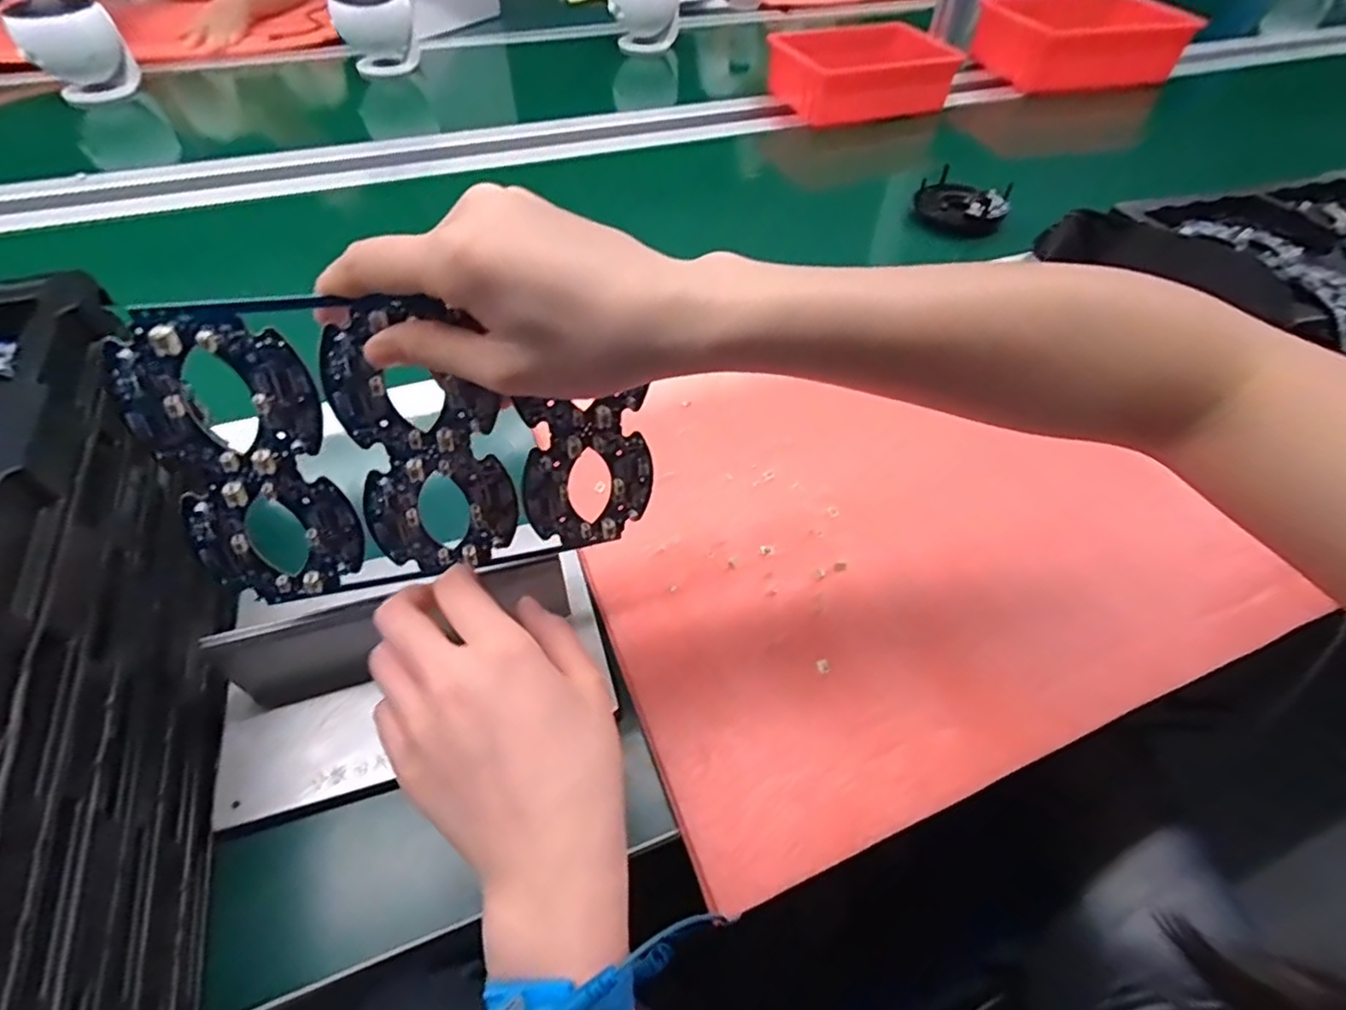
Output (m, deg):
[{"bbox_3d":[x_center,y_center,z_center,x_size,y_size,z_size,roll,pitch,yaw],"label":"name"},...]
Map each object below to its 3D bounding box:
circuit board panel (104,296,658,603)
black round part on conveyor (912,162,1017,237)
[{"bbox_3d":[-0.108,-0.024,0.278,0.201,0.135,0.007,-10,36,-15],"label":"circuit board panel"},{"bbox_3d":[0.340,-0.357,0.738,0.100,0.037,0.094,1,50,-1],"label":"black round part on conveyor"}]

